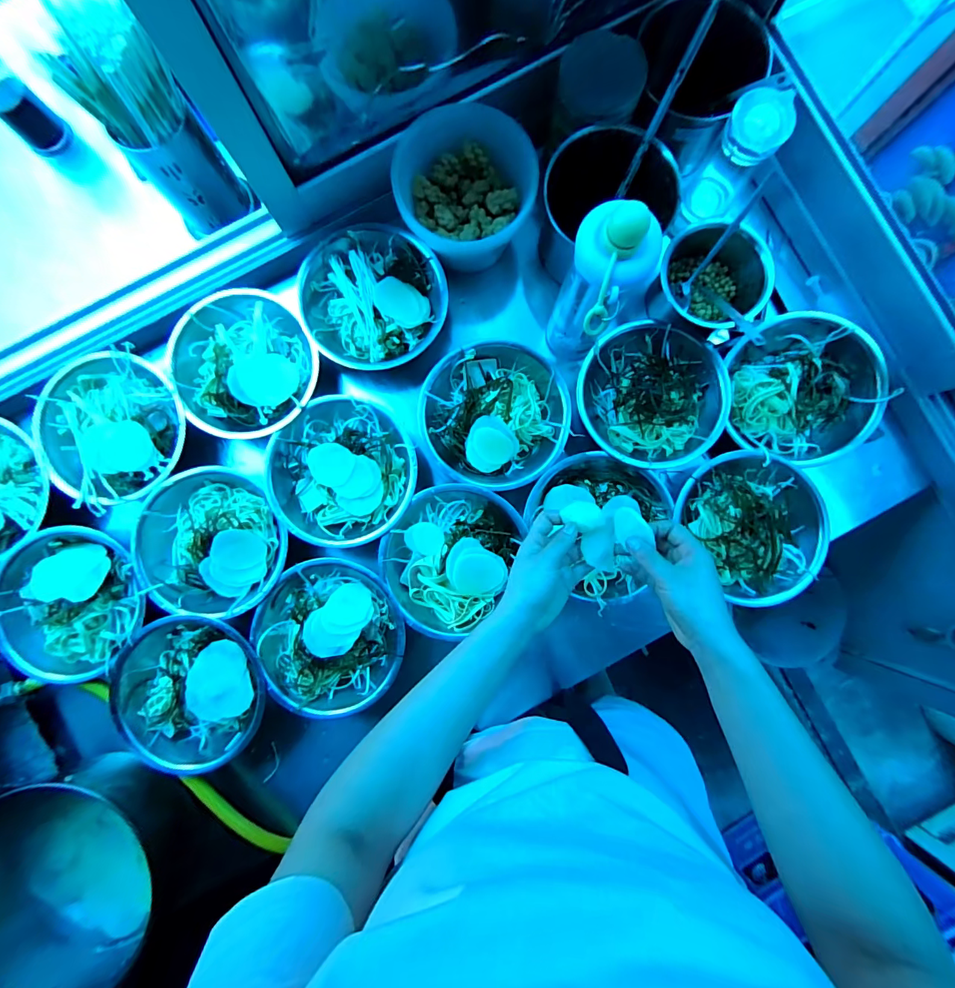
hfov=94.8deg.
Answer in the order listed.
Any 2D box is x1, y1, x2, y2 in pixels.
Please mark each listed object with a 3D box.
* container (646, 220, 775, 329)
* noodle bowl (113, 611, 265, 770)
[{"bbox_3d":[0.290,-0.270,0.559,0.132,0.088,0.125,15,87,1],"label":"container"},{"bbox_3d":[-0.359,0.246,0.555,0.191,0.046,0.182,0,87,0],"label":"noodle bowl"}]

